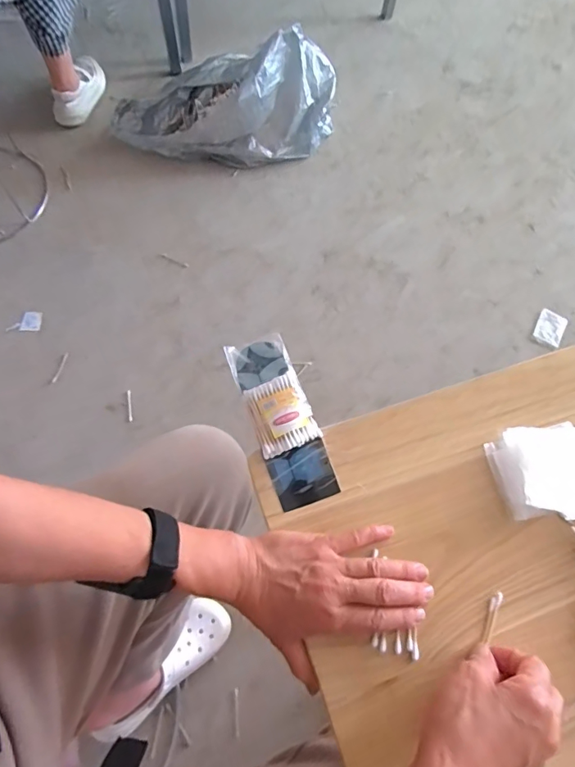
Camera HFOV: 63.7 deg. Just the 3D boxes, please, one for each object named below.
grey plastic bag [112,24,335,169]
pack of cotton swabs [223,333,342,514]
[{"bbox_3d":[-0.174,-0.793,1.265,0.592,0.233,0.288,7,68,0],"label":"grey plastic bag"},{"bbox_3d":[-0.006,0.035,0.475,0.062,0.018,0.178,-19,69,-11],"label":"pack of cotton swabs"}]

